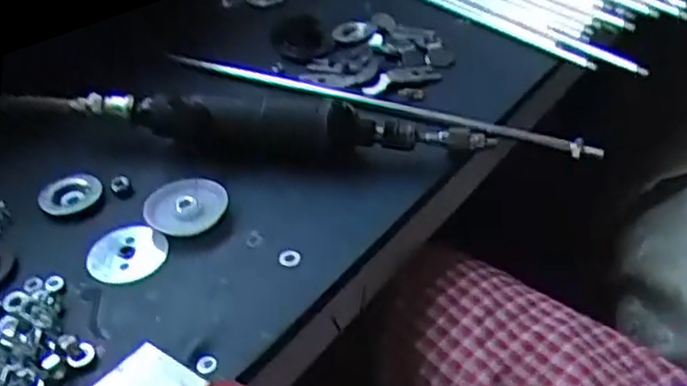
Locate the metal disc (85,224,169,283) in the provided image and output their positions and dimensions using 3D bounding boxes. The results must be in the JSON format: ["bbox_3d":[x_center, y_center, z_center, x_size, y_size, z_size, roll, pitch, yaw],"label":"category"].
[{"bbox_3d":[-0.128,0.036,0.424,0.044,0.006,0.042,-3,39,3],"label":"metal disc"}]

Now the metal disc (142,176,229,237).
[{"bbox_3d":[-0.097,0.008,0.446,0.042,0.009,0.047,14,43,22],"label":"metal disc"}]

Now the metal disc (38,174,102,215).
[{"bbox_3d":[-0.177,0.001,0.469,0.038,0.008,0.038,-3,39,3],"label":"metal disc"}]

